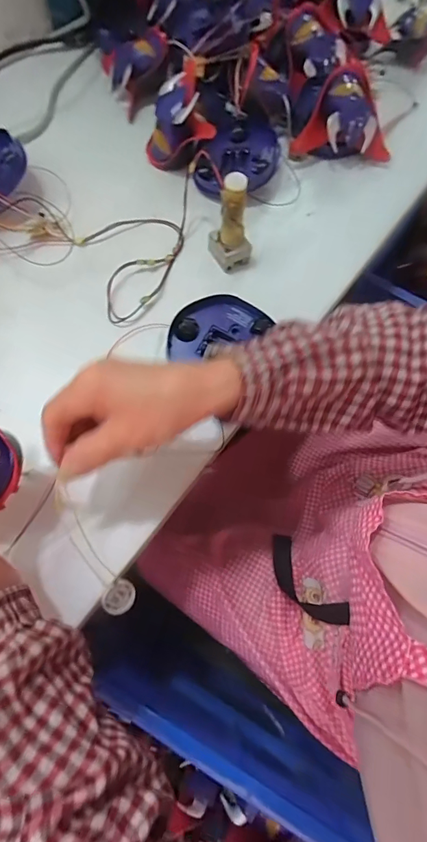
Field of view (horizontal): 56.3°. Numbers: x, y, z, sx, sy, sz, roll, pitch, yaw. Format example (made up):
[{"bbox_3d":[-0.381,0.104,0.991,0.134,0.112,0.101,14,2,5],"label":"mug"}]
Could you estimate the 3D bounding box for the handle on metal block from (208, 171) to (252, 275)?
[{"bbox_3d":[0.020,-0.205,0.416,0.034,0.095,0.038,-31,74,-14],"label":"handle on metal block"}]

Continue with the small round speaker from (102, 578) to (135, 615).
[{"bbox_3d":[-0.076,0.142,0.323,0.026,0.004,0.026,44,68,-19],"label":"small round speaker"}]

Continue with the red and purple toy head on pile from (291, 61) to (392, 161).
[{"bbox_3d":[0.161,-0.381,0.503,0.126,0.071,0.082,-5,69,-5],"label":"red and purple toy head on pile"}]

